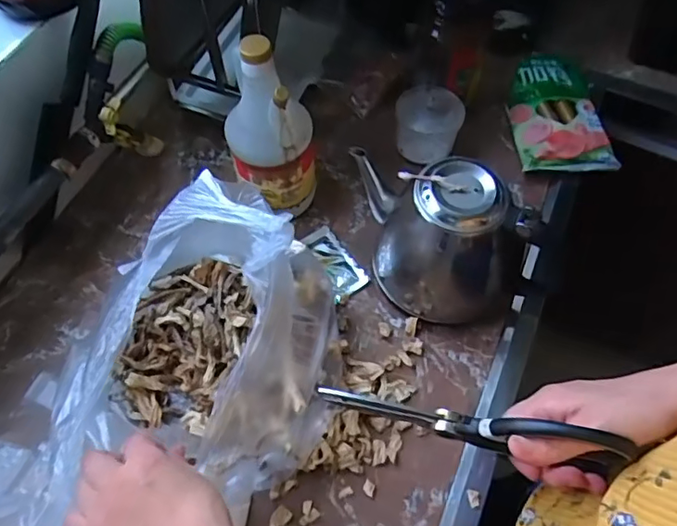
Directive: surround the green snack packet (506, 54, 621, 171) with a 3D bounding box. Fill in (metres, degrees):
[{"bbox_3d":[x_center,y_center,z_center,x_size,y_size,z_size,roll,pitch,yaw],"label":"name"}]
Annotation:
[{"bbox_3d":[0.281,-0.202,0.694,0.114,0.036,0.193,-1,60,-1],"label":"green snack packet"}]

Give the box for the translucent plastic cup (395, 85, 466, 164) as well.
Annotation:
[{"bbox_3d":[0.109,-0.170,0.656,0.077,0.060,0.069,15,61,8],"label":"translucent plastic cup"}]

